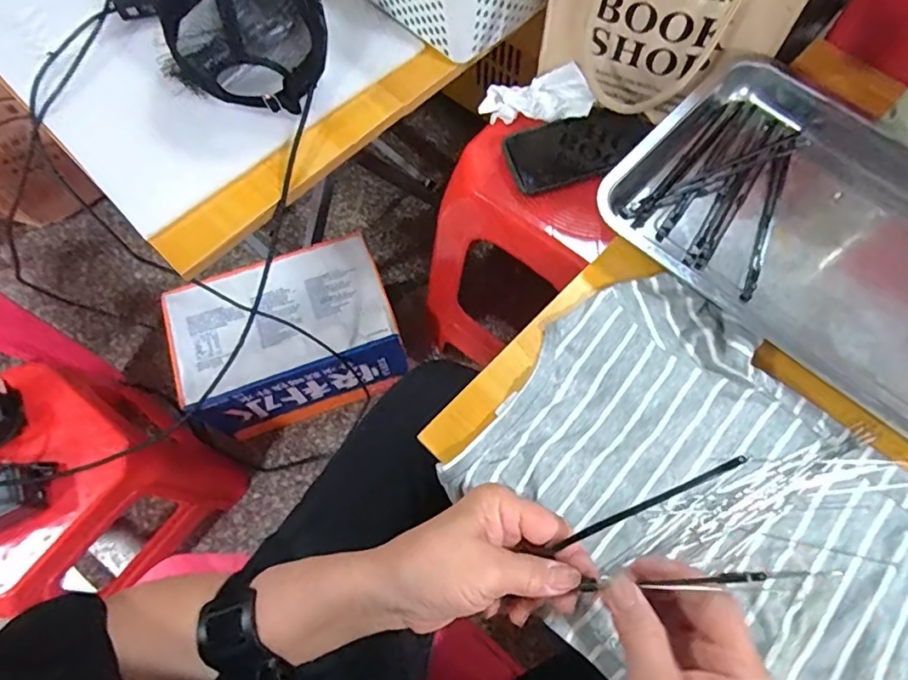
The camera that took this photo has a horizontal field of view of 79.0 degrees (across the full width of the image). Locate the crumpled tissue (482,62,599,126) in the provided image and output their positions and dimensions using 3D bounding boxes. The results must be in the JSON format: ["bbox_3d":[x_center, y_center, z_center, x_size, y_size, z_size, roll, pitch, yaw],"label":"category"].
[{"bbox_3d":[0.095,-0.279,0.631,0.126,0.029,0.062,0,68,1],"label":"crumpled tissue"}]

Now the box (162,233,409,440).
[{"bbox_3d":[-0.272,0.002,0.933,0.335,0.198,0.214,-21,69,-7],"label":"box"}]

